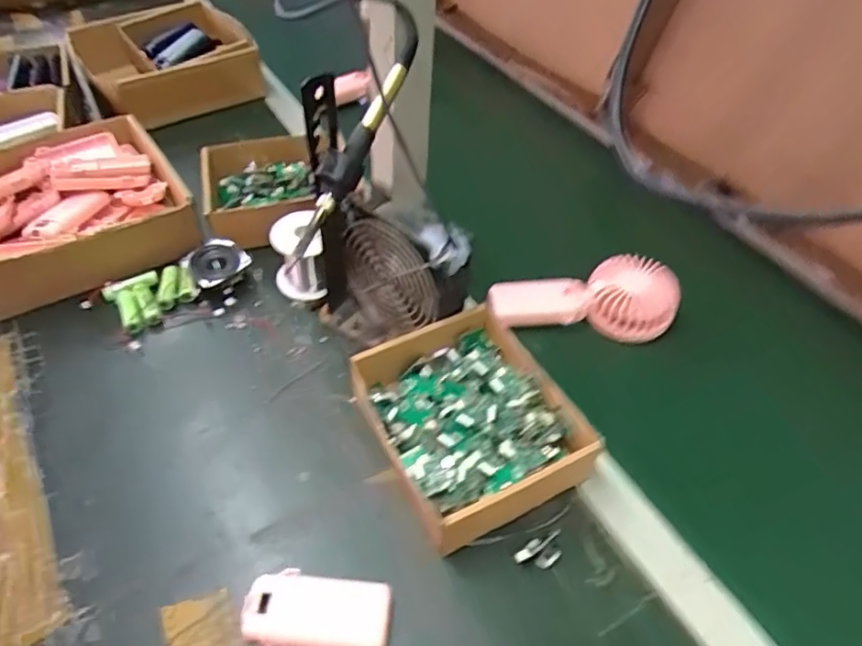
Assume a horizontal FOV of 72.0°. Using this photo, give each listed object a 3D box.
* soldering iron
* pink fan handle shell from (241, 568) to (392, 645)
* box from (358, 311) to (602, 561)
[{"bbox_3d":[-0.067,-0.123,0.461,0.022,0.031,0.180,25,83,20],"label":"soldering iron"},{"bbox_3d":[-0.075,0.192,0.395,0.095,0.013,0.050,1,47,-3],"label":"pink fan handle shell"},{"bbox_3d":[0.029,0.079,0.481,0.148,0.048,0.168,-17,50,-19],"label":"box"}]

